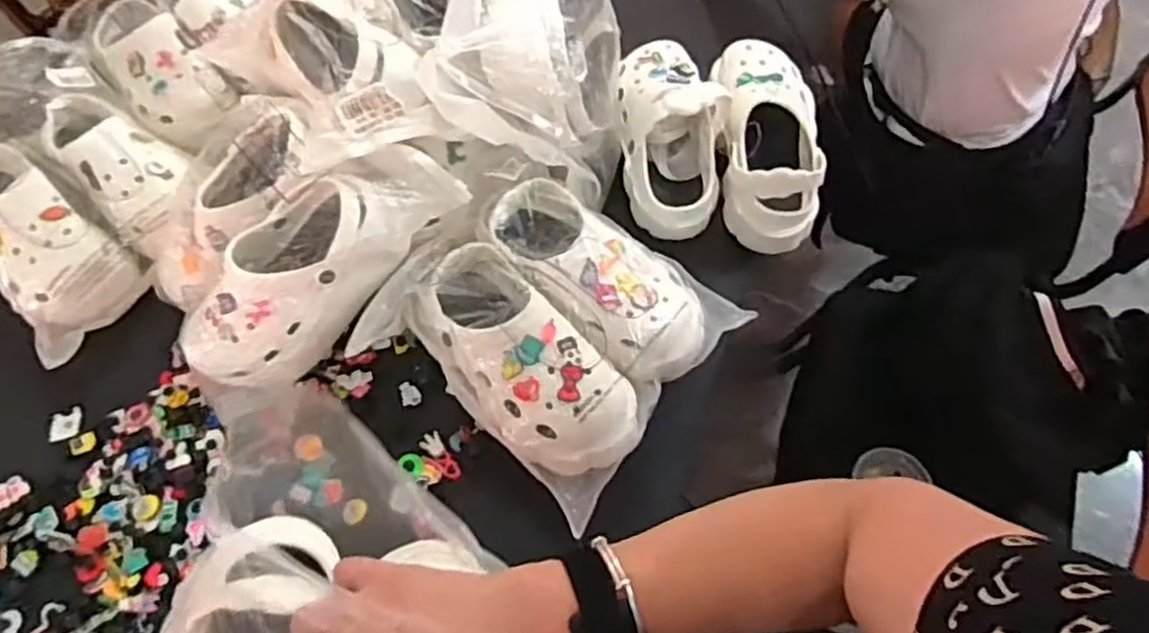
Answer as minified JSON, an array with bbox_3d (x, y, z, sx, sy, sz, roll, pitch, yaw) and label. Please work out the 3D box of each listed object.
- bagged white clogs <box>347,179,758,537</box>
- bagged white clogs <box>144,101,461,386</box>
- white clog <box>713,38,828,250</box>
[{"bbox_3d":[-0.025,-0.002,0.716,0.287,0.090,0.265,31,68,18],"label":"bagged white clogs"},{"bbox_3d":[-0.285,-0.082,0.718,0.285,0.127,0.228,-39,67,-17],"label":"bagged white clogs"},{"bbox_3d":[0.220,-0.207,0.816,0.113,0.099,0.251,0,74,3],"label":"white clog"}]

